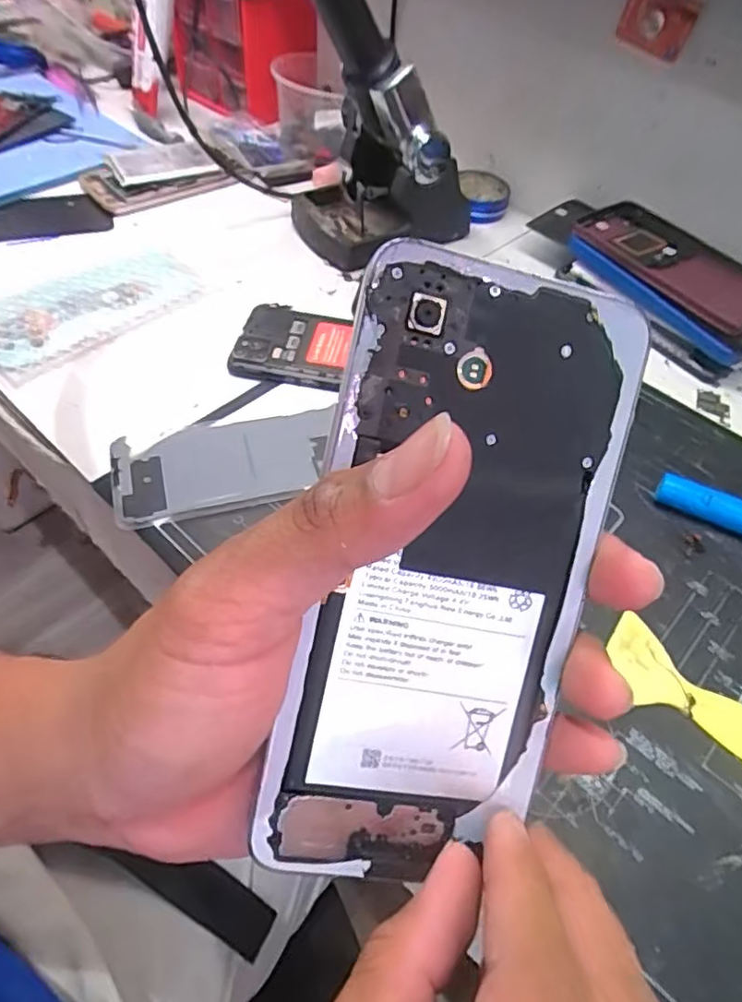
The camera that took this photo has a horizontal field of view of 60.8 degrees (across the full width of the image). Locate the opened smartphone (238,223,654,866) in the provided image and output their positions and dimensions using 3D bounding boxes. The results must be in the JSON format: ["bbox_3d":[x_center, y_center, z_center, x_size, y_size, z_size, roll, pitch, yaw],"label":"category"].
[{"bbox_3d":[0.022,0.022,0.163,0.075,0.004,0.159,10,95,-11],"label":"opened smartphone"}]

